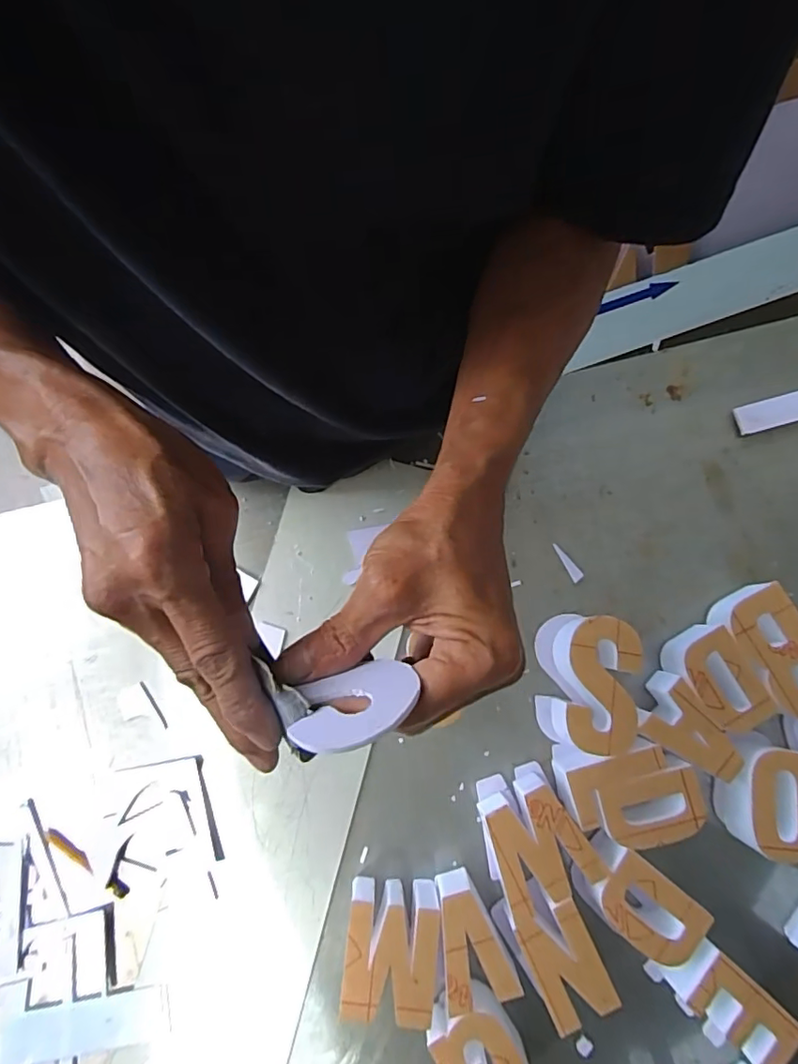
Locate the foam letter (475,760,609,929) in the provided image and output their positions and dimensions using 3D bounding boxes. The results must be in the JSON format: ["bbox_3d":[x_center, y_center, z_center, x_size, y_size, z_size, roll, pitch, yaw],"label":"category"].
[{"bbox_3d":[0.111,0.258,0.455,0.082,0.048,0.103,-22,81,-4],"label":"foam letter"}]

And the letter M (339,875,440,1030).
[{"bbox_3d":[-0.007,0.334,0.441,0.071,0.045,0.087,4,80,0],"label":"letter M"}]

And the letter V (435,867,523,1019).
[{"bbox_3d":[0.054,0.327,0.443,0.057,0.048,0.086,-20,81,-4],"label":"letter V"}]

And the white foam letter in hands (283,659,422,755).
[{"bbox_3d":[-0.018,0.068,0.217,0.050,0.044,0.004,-18,114,0],"label":"white foam letter in hands"}]

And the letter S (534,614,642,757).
[{"bbox_3d":[0.162,0.130,0.477,0.074,0.049,0.109,3,80,0],"label":"letter S"}]

